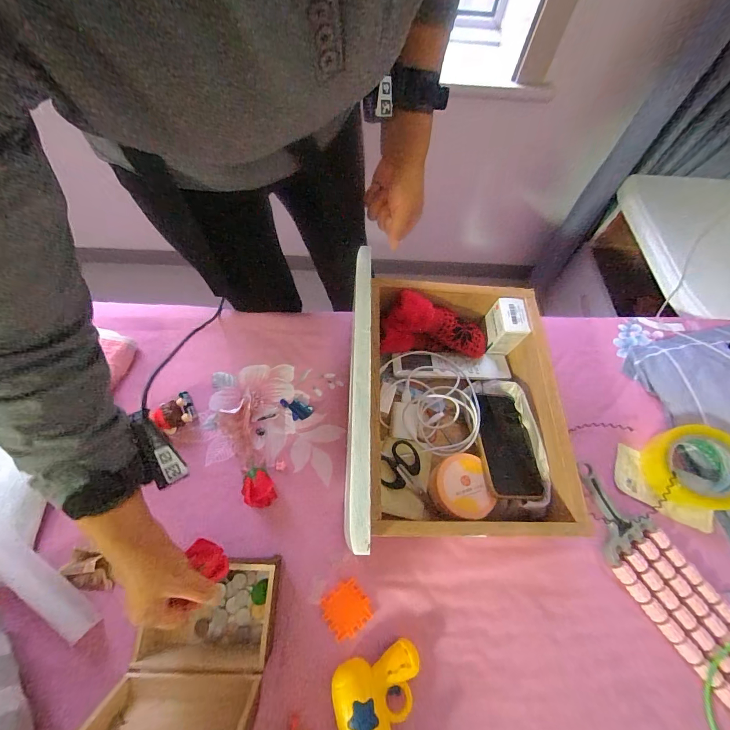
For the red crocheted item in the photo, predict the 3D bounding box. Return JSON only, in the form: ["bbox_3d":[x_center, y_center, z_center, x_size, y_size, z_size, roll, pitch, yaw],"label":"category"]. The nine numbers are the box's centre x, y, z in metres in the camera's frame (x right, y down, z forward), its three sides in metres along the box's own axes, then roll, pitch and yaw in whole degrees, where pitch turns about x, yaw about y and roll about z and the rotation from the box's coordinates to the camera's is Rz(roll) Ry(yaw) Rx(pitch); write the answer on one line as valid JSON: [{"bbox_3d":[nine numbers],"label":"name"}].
[{"bbox_3d":[0.112,-0.063,0.539,0.175,0.052,0.079,3,63,-2],"label":"red crocheted item"}]

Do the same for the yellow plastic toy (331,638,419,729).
[{"bbox_3d":[0.023,0.380,0.372,0.106,0.047,0.106,-14,65,-11],"label":"yellow plastic toy"}]

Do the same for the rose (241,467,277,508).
[{"bbox_3d":[-0.146,0.170,0.468,0.040,0.025,0.051,-17,66,-12],"label":"rose"}]

